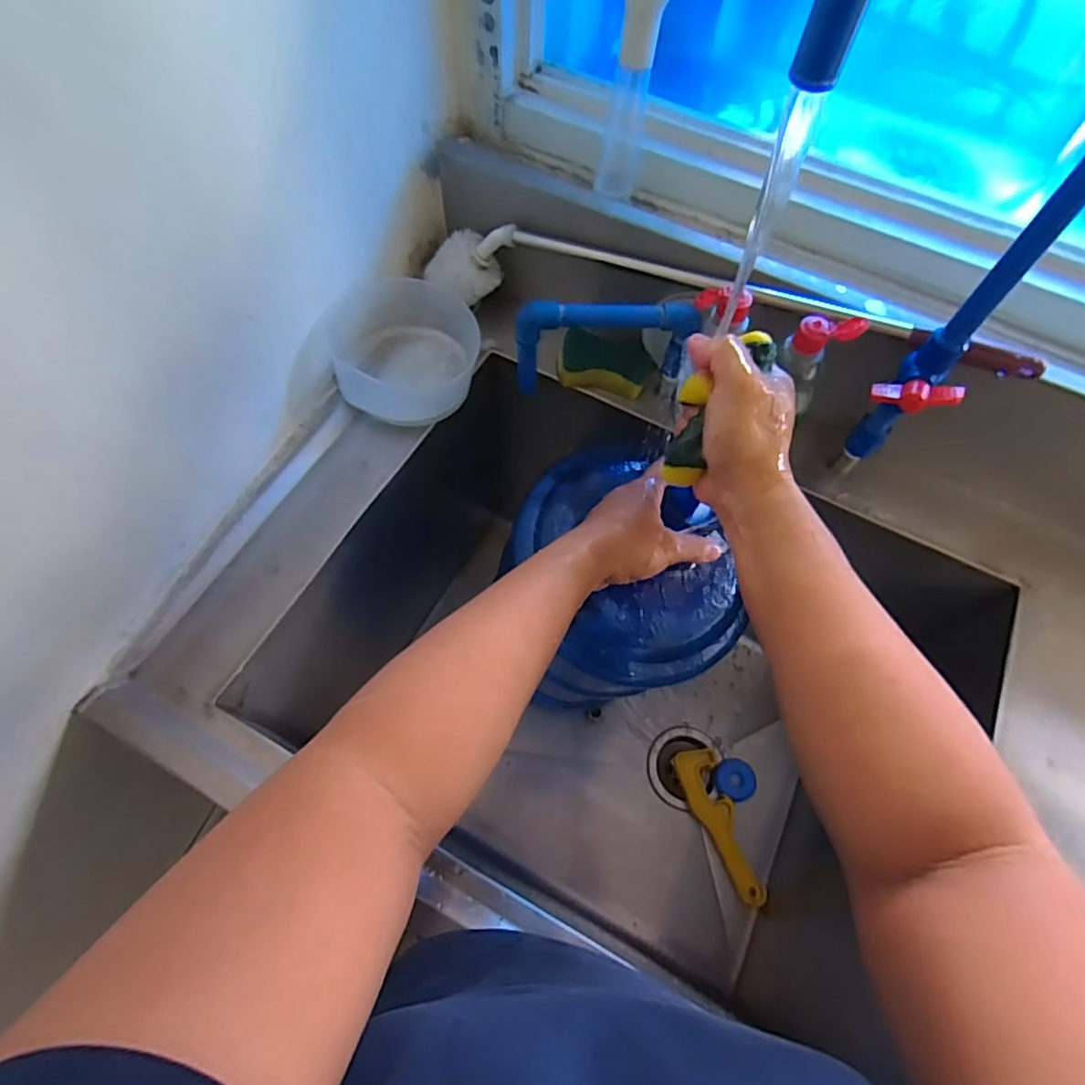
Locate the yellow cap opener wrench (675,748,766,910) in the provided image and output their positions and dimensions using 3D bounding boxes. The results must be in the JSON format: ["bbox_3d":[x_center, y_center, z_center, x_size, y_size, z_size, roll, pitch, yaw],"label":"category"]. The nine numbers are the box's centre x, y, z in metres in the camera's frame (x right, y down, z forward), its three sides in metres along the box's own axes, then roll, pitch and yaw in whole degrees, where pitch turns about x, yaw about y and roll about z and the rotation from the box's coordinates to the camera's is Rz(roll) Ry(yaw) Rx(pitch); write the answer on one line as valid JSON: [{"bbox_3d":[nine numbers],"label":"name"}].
[{"bbox_3d":[0.245,0.394,0.817,0.055,0.014,0.202,-11,65,-9],"label":"yellow cap opener wrench"}]

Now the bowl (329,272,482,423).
[{"bbox_3d":[-0.147,-0.212,0.625,0.145,0.079,0.152,1,64,-3],"label":"bowl"}]

